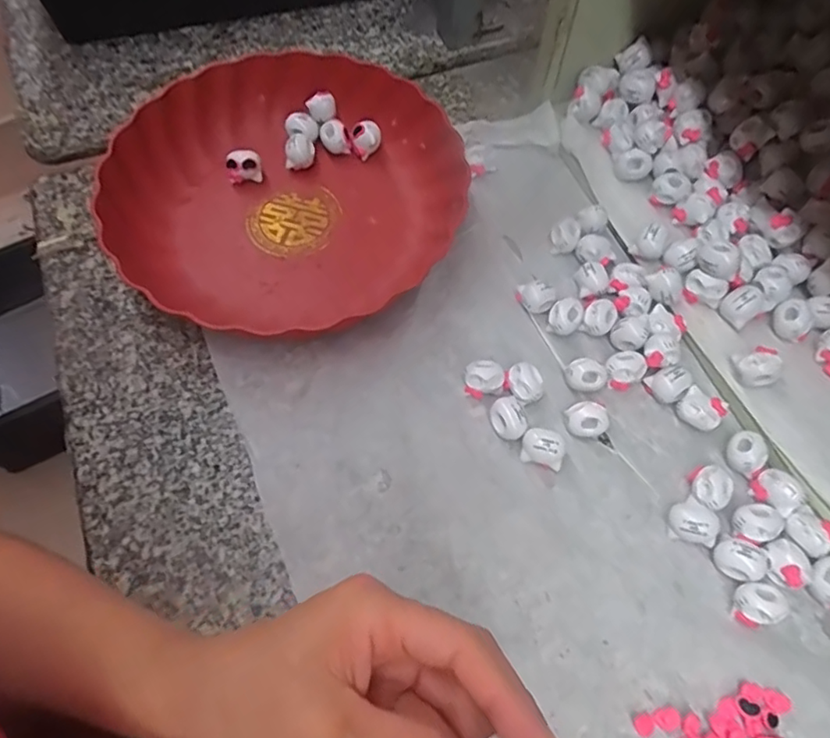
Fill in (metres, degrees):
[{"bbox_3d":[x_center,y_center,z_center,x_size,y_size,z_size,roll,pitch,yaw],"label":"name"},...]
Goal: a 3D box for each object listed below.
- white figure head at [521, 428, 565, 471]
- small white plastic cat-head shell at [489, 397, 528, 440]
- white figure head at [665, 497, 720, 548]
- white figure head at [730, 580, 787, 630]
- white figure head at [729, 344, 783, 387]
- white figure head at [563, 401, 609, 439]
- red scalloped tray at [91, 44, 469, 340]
[{"bbox_3d":[0.077,0.048,0.349,0.024,0.019,0.019,19,66,9],"label":"white figure head"},{"bbox_3d":[0.057,0.031,0.357,0.020,0.017,0.025,-26,67,-12],"label":"small white plastic cat-head shell"},{"bbox_3d":[0.159,0.087,0.330,0.024,0.016,0.026,-3,64,-2],"label":"white figure head"},{"bbox_3d":[0.185,0.127,0.312,0.022,0.015,0.022,0,64,0],"label":"white figure head"},{"bbox_3d":[0.212,0.000,0.362,0.024,0.021,0.022,0,64,0],"label":"white figure head"},{"bbox_3d":[0.105,0.033,0.357,0.025,0.021,0.020,-15,65,-7],"label":"white figure head"},{"bbox_3d":[-0.094,-0.129,0.416,0.226,0.047,0.233,41,71,17],"label":"red scalloped tray"}]

